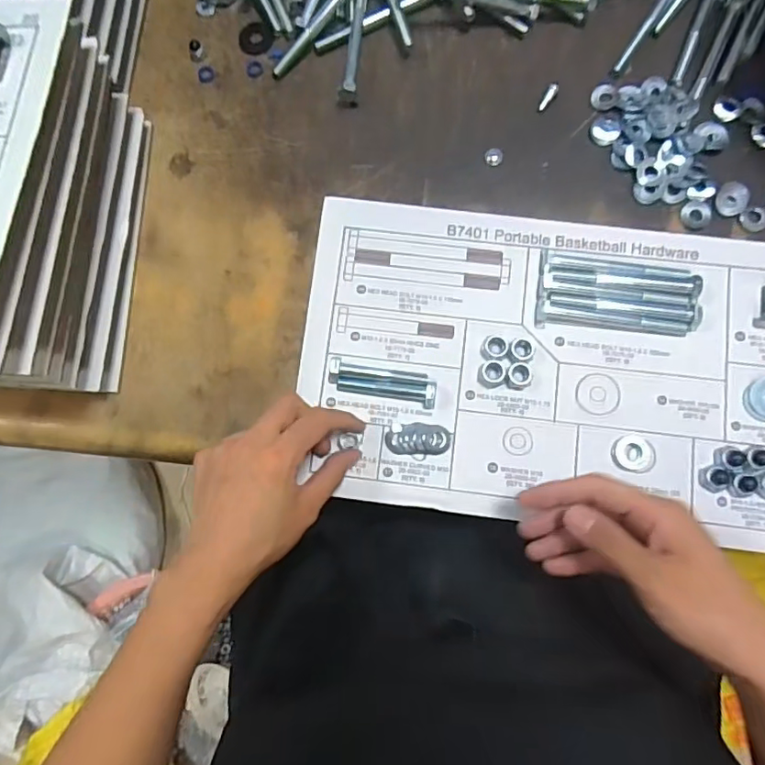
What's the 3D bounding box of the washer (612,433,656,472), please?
[{"bbox_3d":[0.177,0.049,0.395,0.030,0.005,0.027,3,80,3],"label":"washer"}]

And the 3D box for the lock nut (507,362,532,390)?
[{"bbox_3d":[0.099,-0.005,0.404,0.016,0.008,0.019,12,81,4],"label":"lock nut"}]

